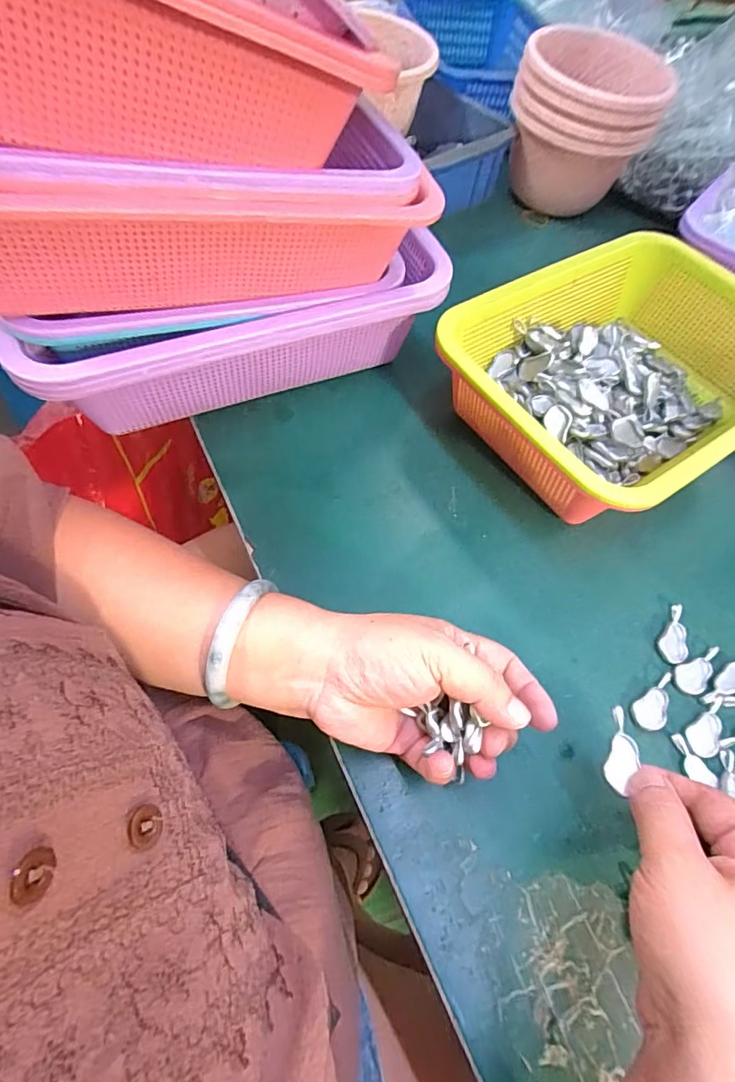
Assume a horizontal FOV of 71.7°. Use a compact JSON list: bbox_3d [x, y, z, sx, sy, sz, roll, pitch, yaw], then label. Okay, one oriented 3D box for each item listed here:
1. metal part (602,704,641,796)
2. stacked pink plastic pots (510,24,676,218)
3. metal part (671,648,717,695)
[{"bbox_3d":[0.128,0.105,0.256,0.015,0.004,0.040,15,67,4],"label":"metal part"},{"bbox_3d":[0.227,-0.448,0.548,0.142,0.122,0.159,20,61,7],"label":"stacked pink plastic pots"},{"bbox_3d":[0.214,0.083,0.323,0.041,0.004,0.019,-19,64,-14],"label":"metal part"}]

